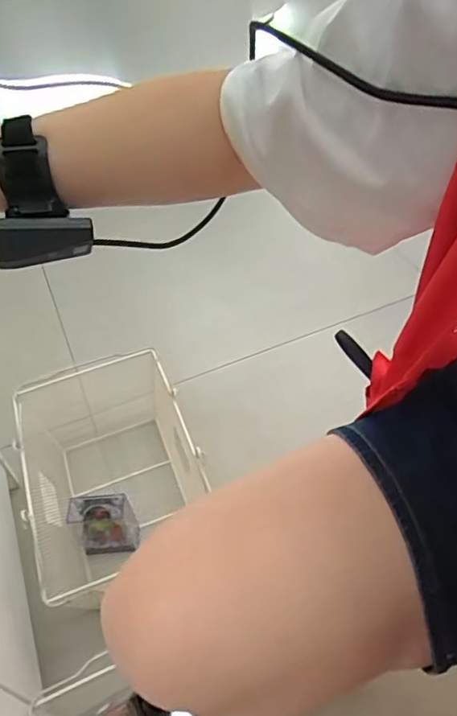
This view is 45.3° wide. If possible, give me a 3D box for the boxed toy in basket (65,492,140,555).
[{"bbox_3d":[-0.179,0.248,0.816,0.089,0.117,0.043,-6,50,-1],"label":"boxed toy in basket"}]

